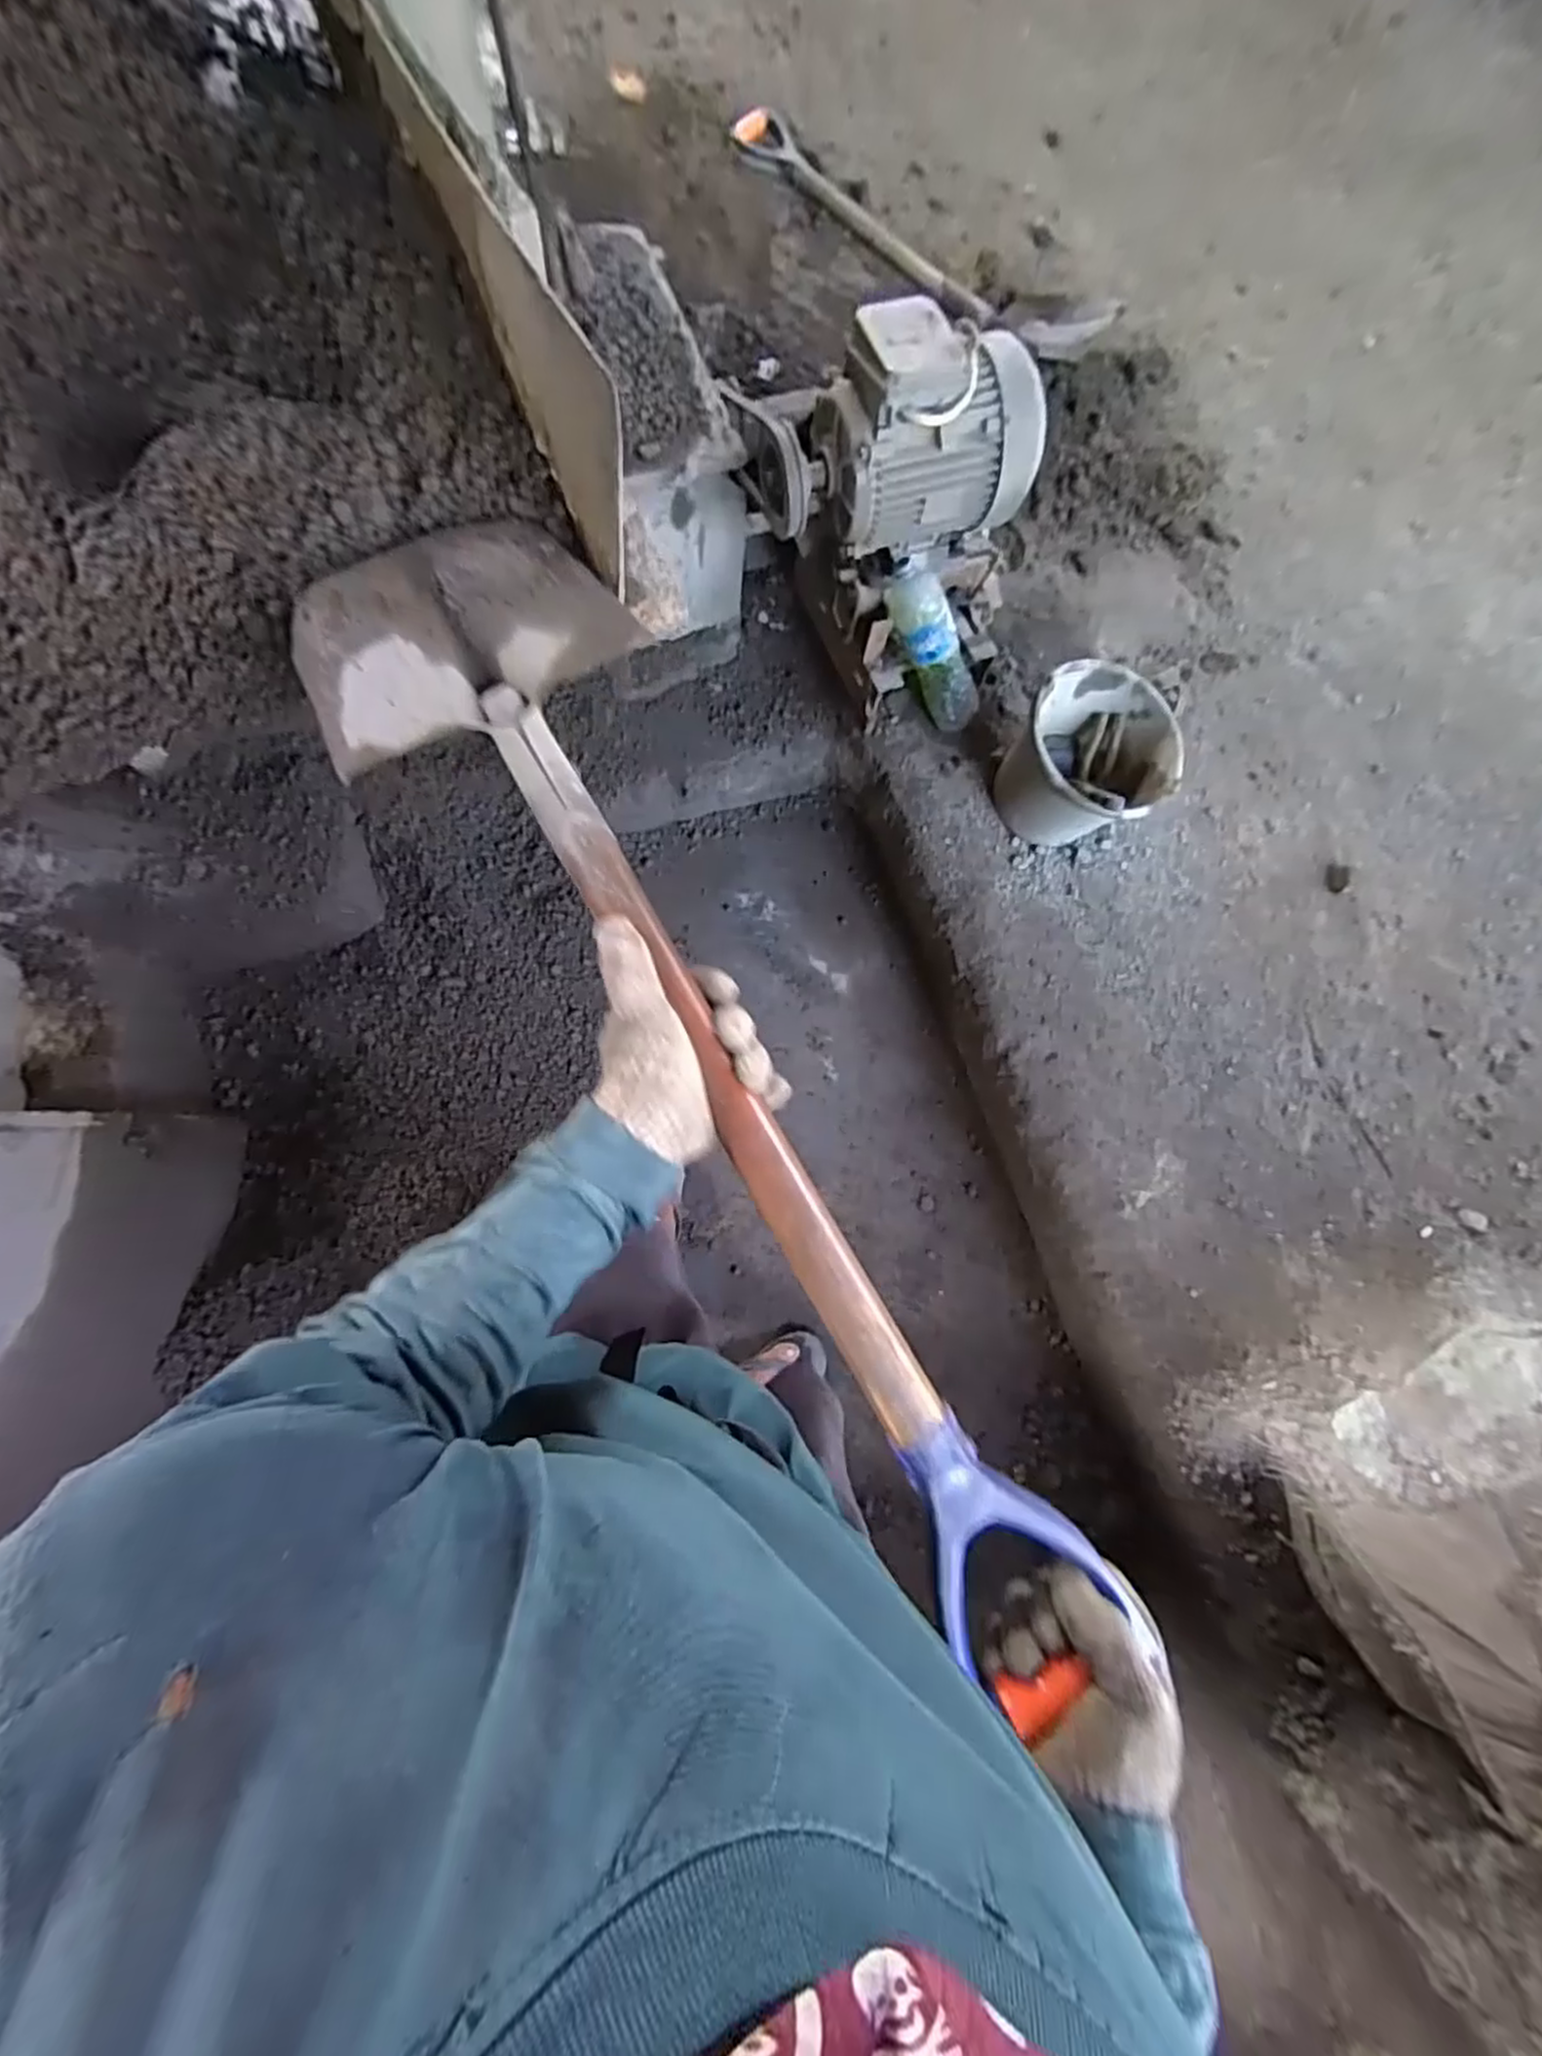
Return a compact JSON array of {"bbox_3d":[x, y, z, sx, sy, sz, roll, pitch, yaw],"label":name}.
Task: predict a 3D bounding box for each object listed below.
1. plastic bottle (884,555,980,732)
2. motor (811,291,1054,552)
[{"bbox_3d":[0.264,-0.617,1.203,0.079,0.284,0.073,-43,42,-6],"label":"plastic bottle"},{"bbox_3d":[0.225,-0.834,1.019,0.298,0.208,0.178,-16,82,-9],"label":"motor"}]

